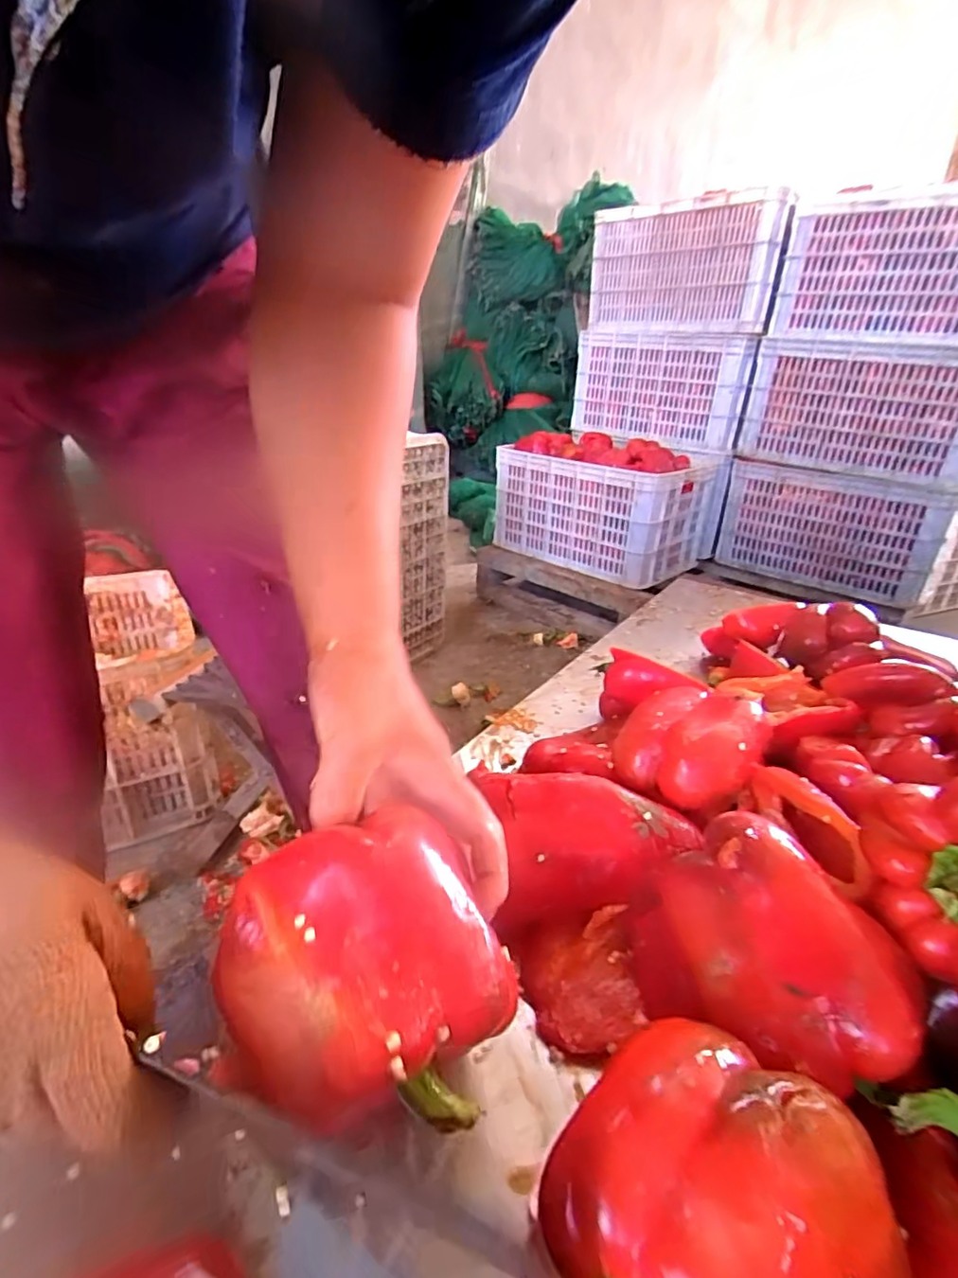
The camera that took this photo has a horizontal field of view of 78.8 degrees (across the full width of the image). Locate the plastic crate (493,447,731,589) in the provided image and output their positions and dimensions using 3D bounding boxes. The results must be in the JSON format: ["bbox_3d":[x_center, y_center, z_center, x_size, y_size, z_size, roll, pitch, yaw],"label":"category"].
[{"bbox_3d":[0.379,-0.379,1.671,0.510,0.273,0.459,24,34,38],"label":"plastic crate"}]

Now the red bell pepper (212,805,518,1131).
[{"bbox_3d":[-0.045,0.125,0.225,0.091,0.080,0.097,-20,29,-37],"label":"red bell pepper"}]

